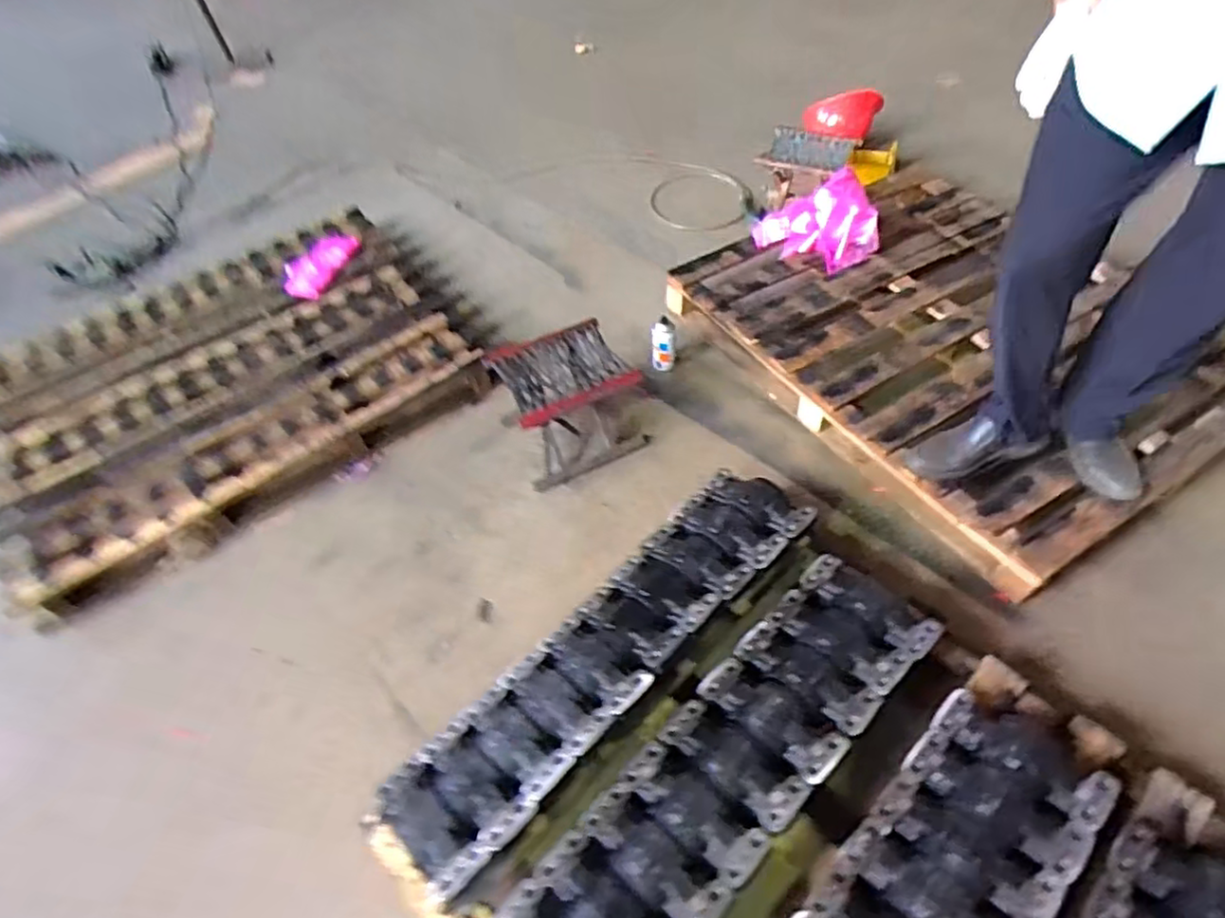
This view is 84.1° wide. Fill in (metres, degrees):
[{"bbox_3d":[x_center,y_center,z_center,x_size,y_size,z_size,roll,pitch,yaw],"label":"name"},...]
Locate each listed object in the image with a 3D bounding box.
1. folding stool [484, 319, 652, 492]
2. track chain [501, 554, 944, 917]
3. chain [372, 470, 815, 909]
[{"bbox_3d":[-0.114,-0.134,1.636,0.306,0.236,0.285,-26,54,-15],"label":"folding stool"},{"bbox_3d":[0.172,0.467,1.027,0.799,0.103,0.238,-39,58,-24],"label":"track chain"},{"bbox_3d":[-0.007,0.314,1.127,0.826,0.103,0.210,-38,58,-23],"label":"chain"}]

